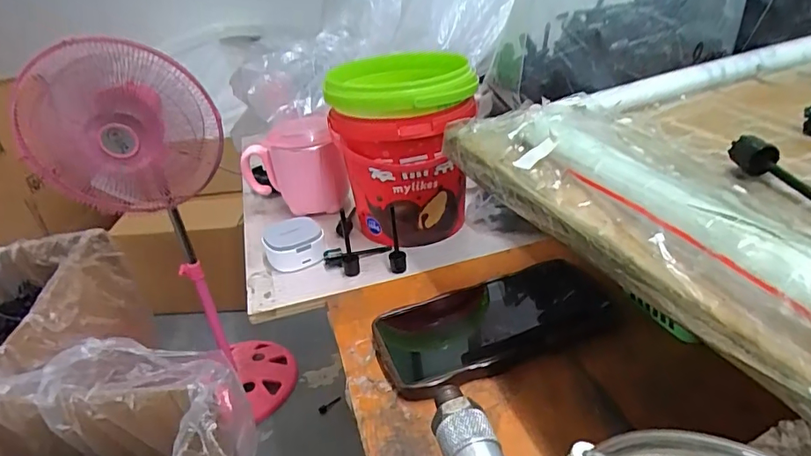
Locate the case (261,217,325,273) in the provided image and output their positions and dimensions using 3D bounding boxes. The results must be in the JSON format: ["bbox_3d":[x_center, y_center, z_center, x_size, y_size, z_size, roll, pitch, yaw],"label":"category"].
[{"bbox_3d":[-0.105,0.015,0.482,0.053,0.029,0.052,-14,30,-13],"label":"case"}]

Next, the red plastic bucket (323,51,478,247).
[{"bbox_3d":[0.000,-0.074,0.490,0.127,0.153,0.130,-5,29,2],"label":"red plastic bucket"}]

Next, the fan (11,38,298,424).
[{"bbox_3d":[-0.515,0.044,1.128,0.338,0.842,0.299,-24,33,-28],"label":"fan"}]

